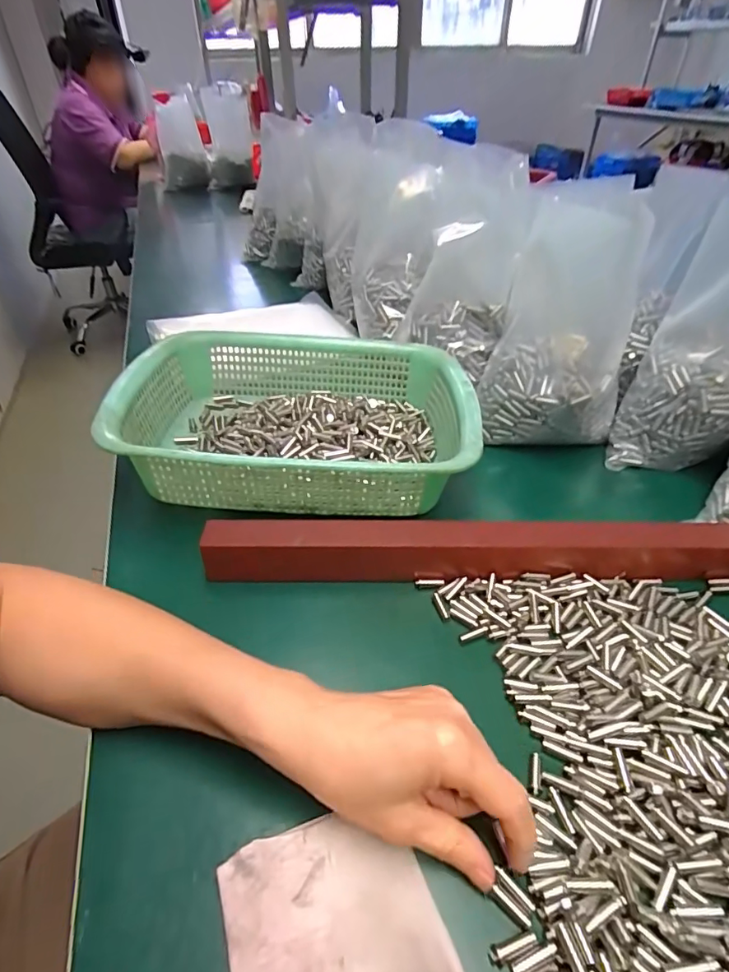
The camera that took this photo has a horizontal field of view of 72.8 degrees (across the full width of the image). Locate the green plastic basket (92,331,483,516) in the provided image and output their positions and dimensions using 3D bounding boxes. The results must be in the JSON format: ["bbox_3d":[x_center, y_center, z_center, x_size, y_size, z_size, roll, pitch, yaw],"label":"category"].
[{"bbox_3d":[-0.054,-0.064,0.449,0.293,0.075,0.218,0,40,-1],"label":"green plastic basket"}]

